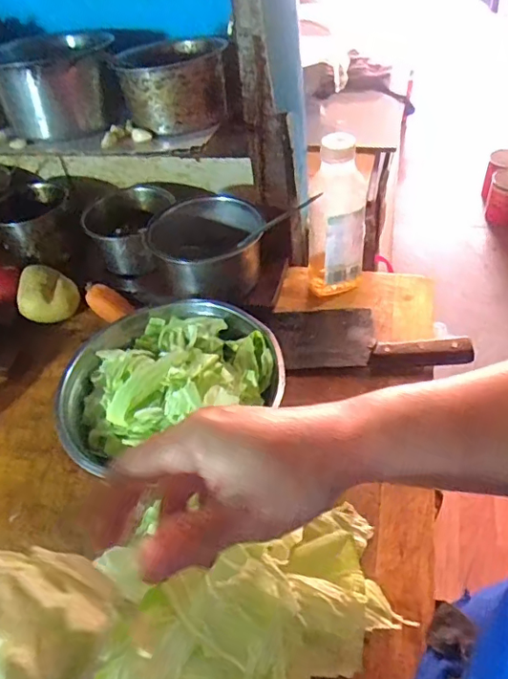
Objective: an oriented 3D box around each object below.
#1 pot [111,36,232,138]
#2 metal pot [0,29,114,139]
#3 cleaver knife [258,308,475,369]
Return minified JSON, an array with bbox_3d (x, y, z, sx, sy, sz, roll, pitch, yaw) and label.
[{"bbox_3d":[-0.092,-0.299,0.631,0.122,0.070,0.128,-12,45,-4],"label":"pot"},{"bbox_3d":[-0.238,-0.310,0.655,0.148,0.086,0.123,-26,48,-17],"label":"metal pot"},{"bbox_3d":[0.133,-0.010,0.676,0.238,0.025,0.105,-1,46,7],"label":"cleaver knife"}]

